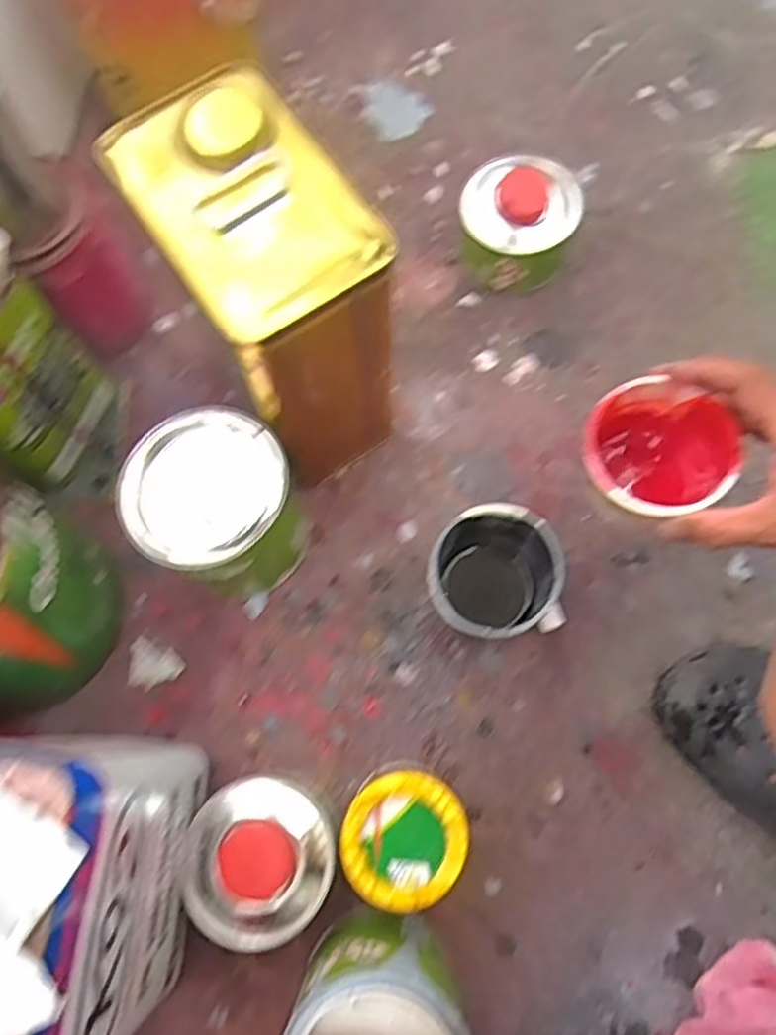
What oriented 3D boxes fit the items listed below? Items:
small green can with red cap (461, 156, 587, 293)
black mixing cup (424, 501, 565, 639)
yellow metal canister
[{"bbox_3d":[0.117,-0.262,0.647,0.101,0.072,0.110,0,75,1],"label":"small green can with red cap"},{"bbox_3d":[0.079,0.048,0.543,0.100,0.088,0.094,0,75,1],"label":"black mixing cup"},{"bbox_3d":[-0.079,-0.147,0.522,0.111,0.253,0.172,-37,76,-9],"label":"yellow metal canister"}]

